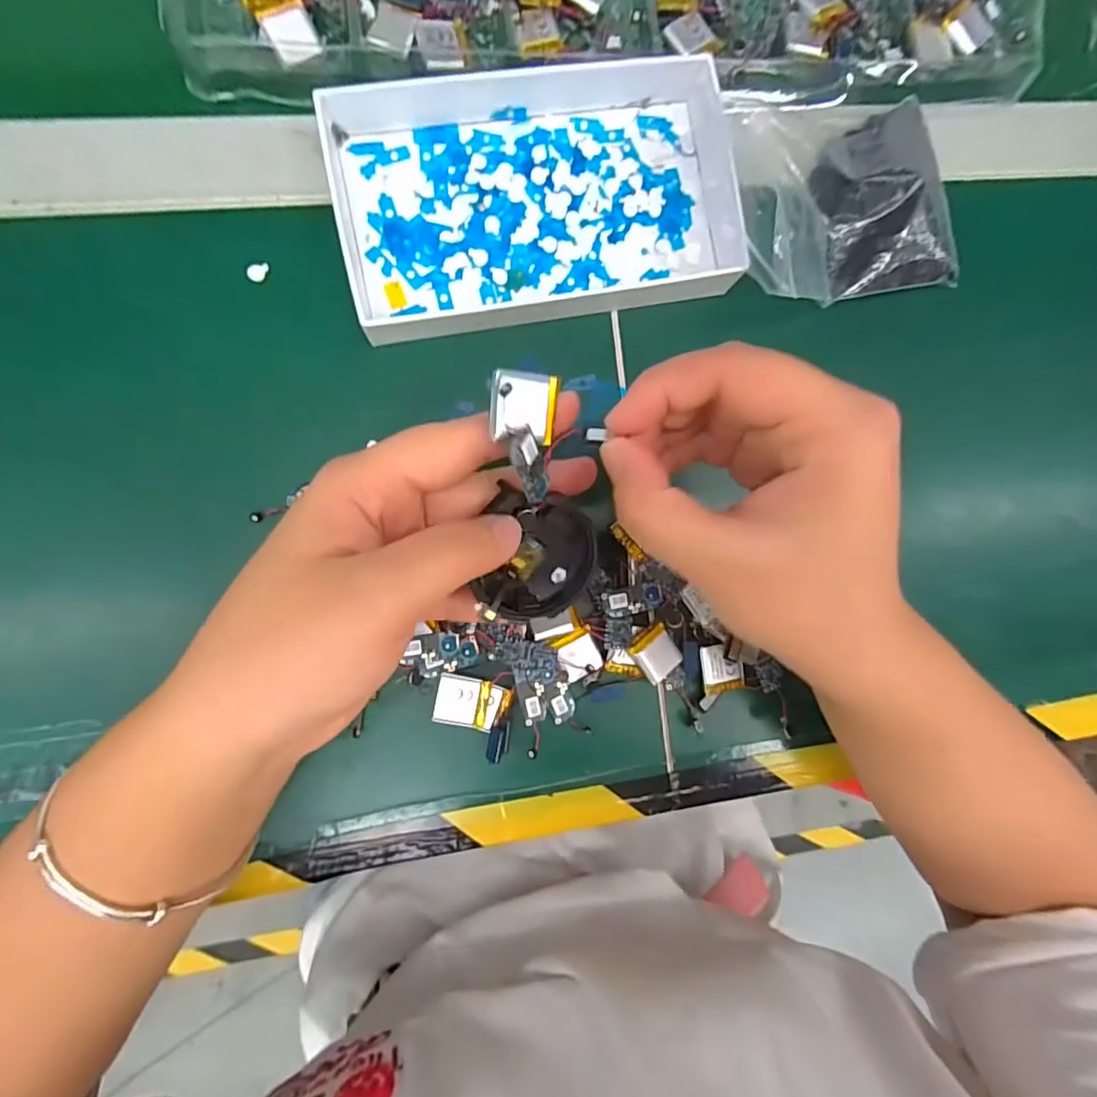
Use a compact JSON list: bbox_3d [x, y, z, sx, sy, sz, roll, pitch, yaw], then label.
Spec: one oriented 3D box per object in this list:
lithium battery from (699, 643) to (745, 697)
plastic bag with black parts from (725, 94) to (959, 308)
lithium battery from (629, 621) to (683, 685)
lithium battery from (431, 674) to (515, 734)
[{"bbox_3d":[0.083,0.057,0.262,0.020,0.004,0.023,-9,90,-7],"label":"lithium battery"},{"bbox_3d":[0.138,-0.168,0.263,0.110,0.031,0.094,-13,91,-7],"label":"plastic bag with black parts"},{"bbox_3d":[0.050,0.049,0.258,0.020,0.008,0.022,-34,93,-7],"label":"lithium battery"},{"bbox_3d":[-0.033,0.069,0.246,0.033,0.005,0.021,18,87,-7],"label":"lithium battery"}]

